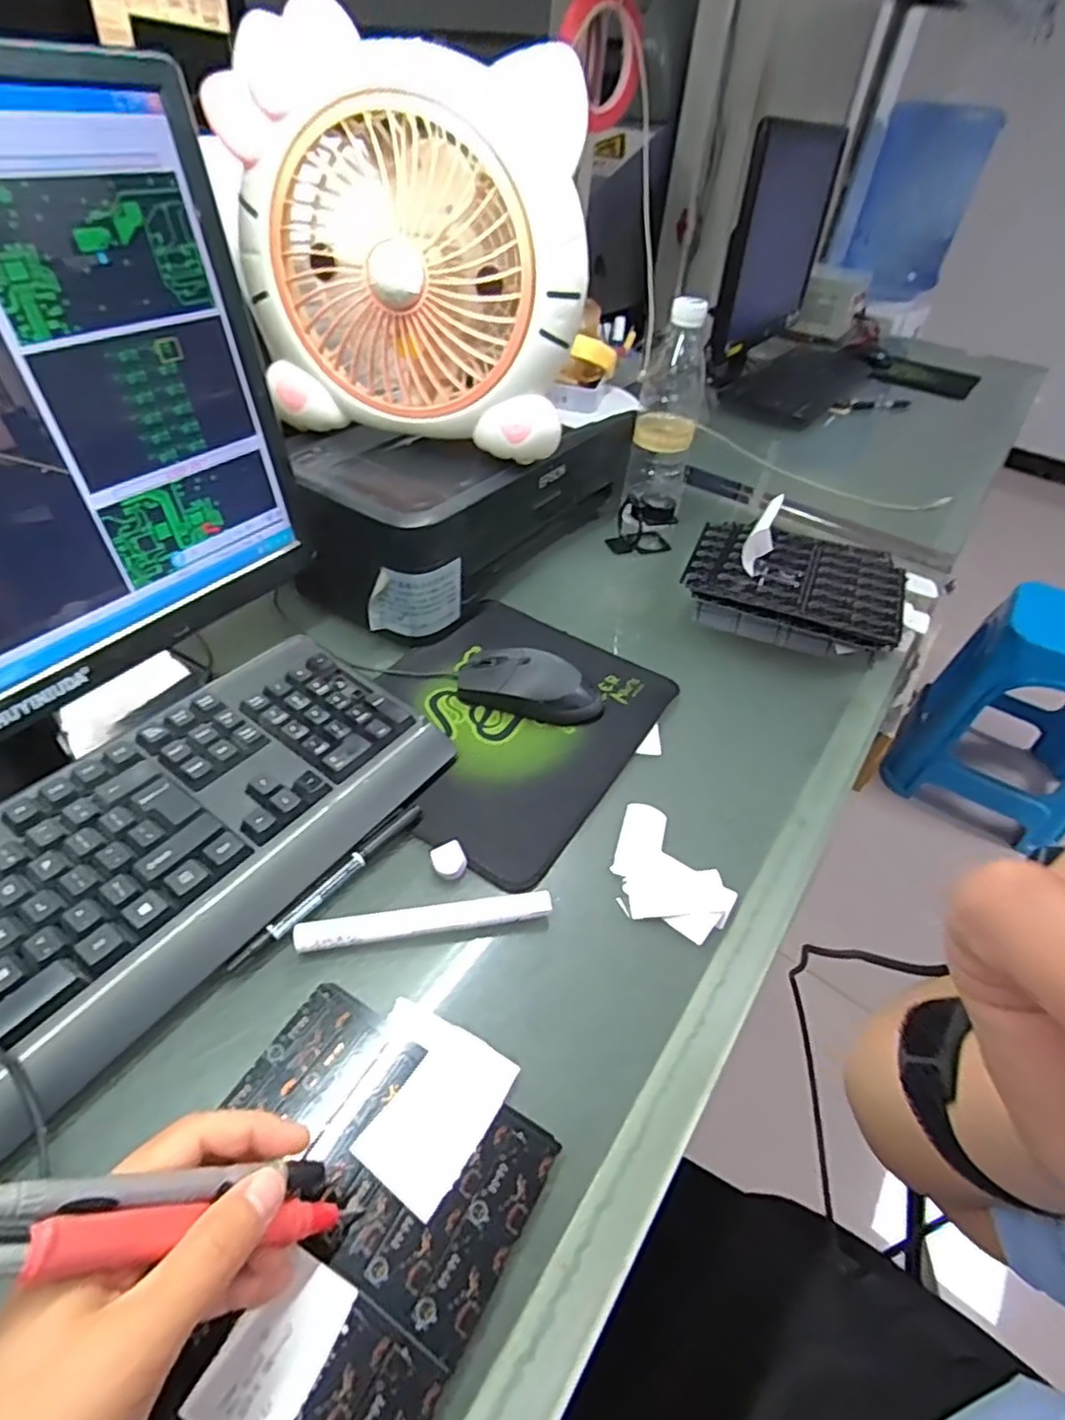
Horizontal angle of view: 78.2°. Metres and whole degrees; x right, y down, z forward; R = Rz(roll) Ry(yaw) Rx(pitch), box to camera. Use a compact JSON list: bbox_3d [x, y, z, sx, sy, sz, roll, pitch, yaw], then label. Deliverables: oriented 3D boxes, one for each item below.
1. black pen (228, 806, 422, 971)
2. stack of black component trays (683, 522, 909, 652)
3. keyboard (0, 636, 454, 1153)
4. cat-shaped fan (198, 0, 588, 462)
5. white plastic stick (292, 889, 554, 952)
[{"bbox_3d":[-0.118,0.105,0.395,0.010,0.012,0.138,30,48,24],"label":"black pen"},{"bbox_3d":[0.262,-0.125,0.666,0.201,0.057,0.186,19,44,13],"label":"stack of black component trays"},{"bbox_3d":[-0.241,0.103,0.357,0.158,0.042,0.431,28,47,21],"label":"keyboard"},{"bbox_3d":[-0.093,-0.337,0.495,0.263,0.233,0.093,14,43,8],"label":"cat-shaped fan"},{"bbox_3d":[-0.061,0.122,0.380,0.144,0.014,0.015,-5,44,-12],"label":"white plastic stick"}]

